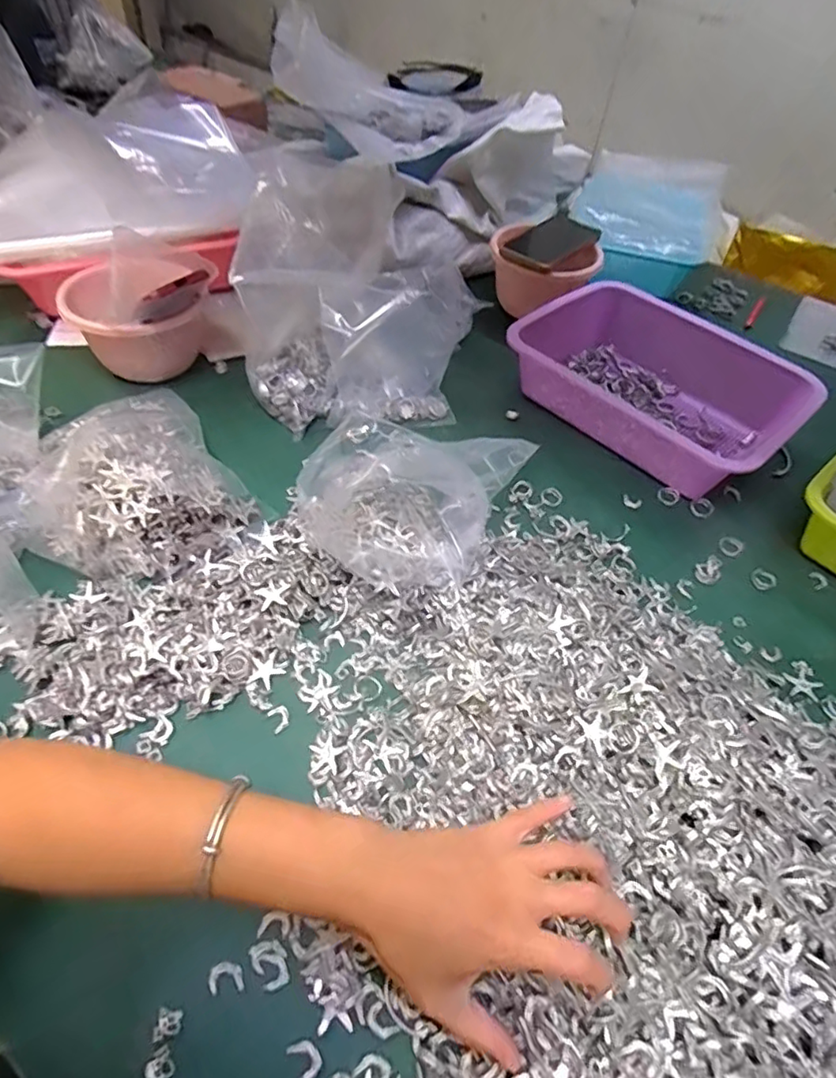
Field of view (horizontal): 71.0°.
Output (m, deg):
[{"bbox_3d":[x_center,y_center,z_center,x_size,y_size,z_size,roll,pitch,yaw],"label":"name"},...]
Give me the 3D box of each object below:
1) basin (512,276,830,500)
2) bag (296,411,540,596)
[{"bbox_3d":[0.269,-0.185,0.681,0.313,0.083,0.202,37,56,23],"label":"basin"},{"bbox_3d":[-0.013,-0.031,0.484,0.150,0.138,0.112,11,50,4],"label":"bag"}]

